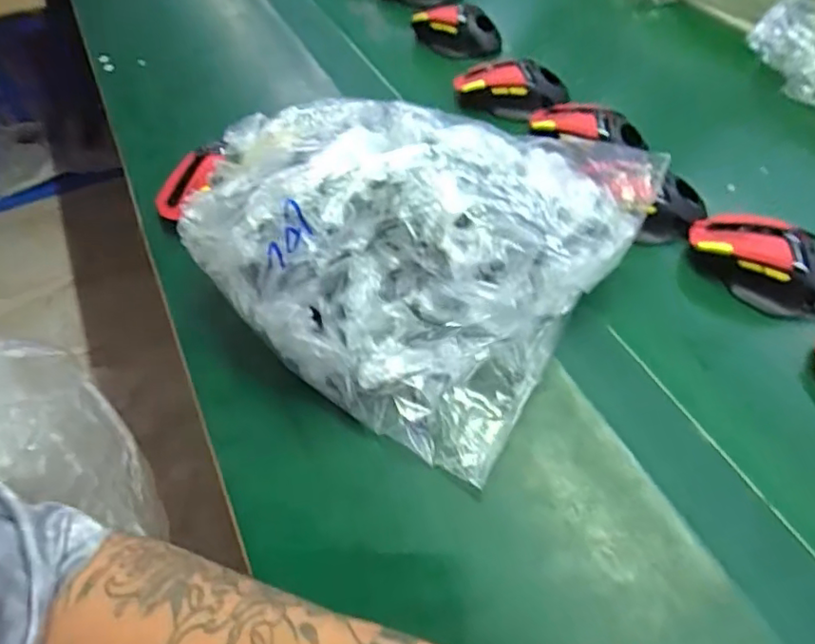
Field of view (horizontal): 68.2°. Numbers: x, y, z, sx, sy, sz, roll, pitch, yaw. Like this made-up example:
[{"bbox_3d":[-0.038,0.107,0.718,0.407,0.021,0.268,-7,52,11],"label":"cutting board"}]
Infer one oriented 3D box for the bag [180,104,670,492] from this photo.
[{"bbox_3d":[-0.003,-0.073,0.470,0.295,0.126,0.262,28,60,25],"label":"bag"}]

